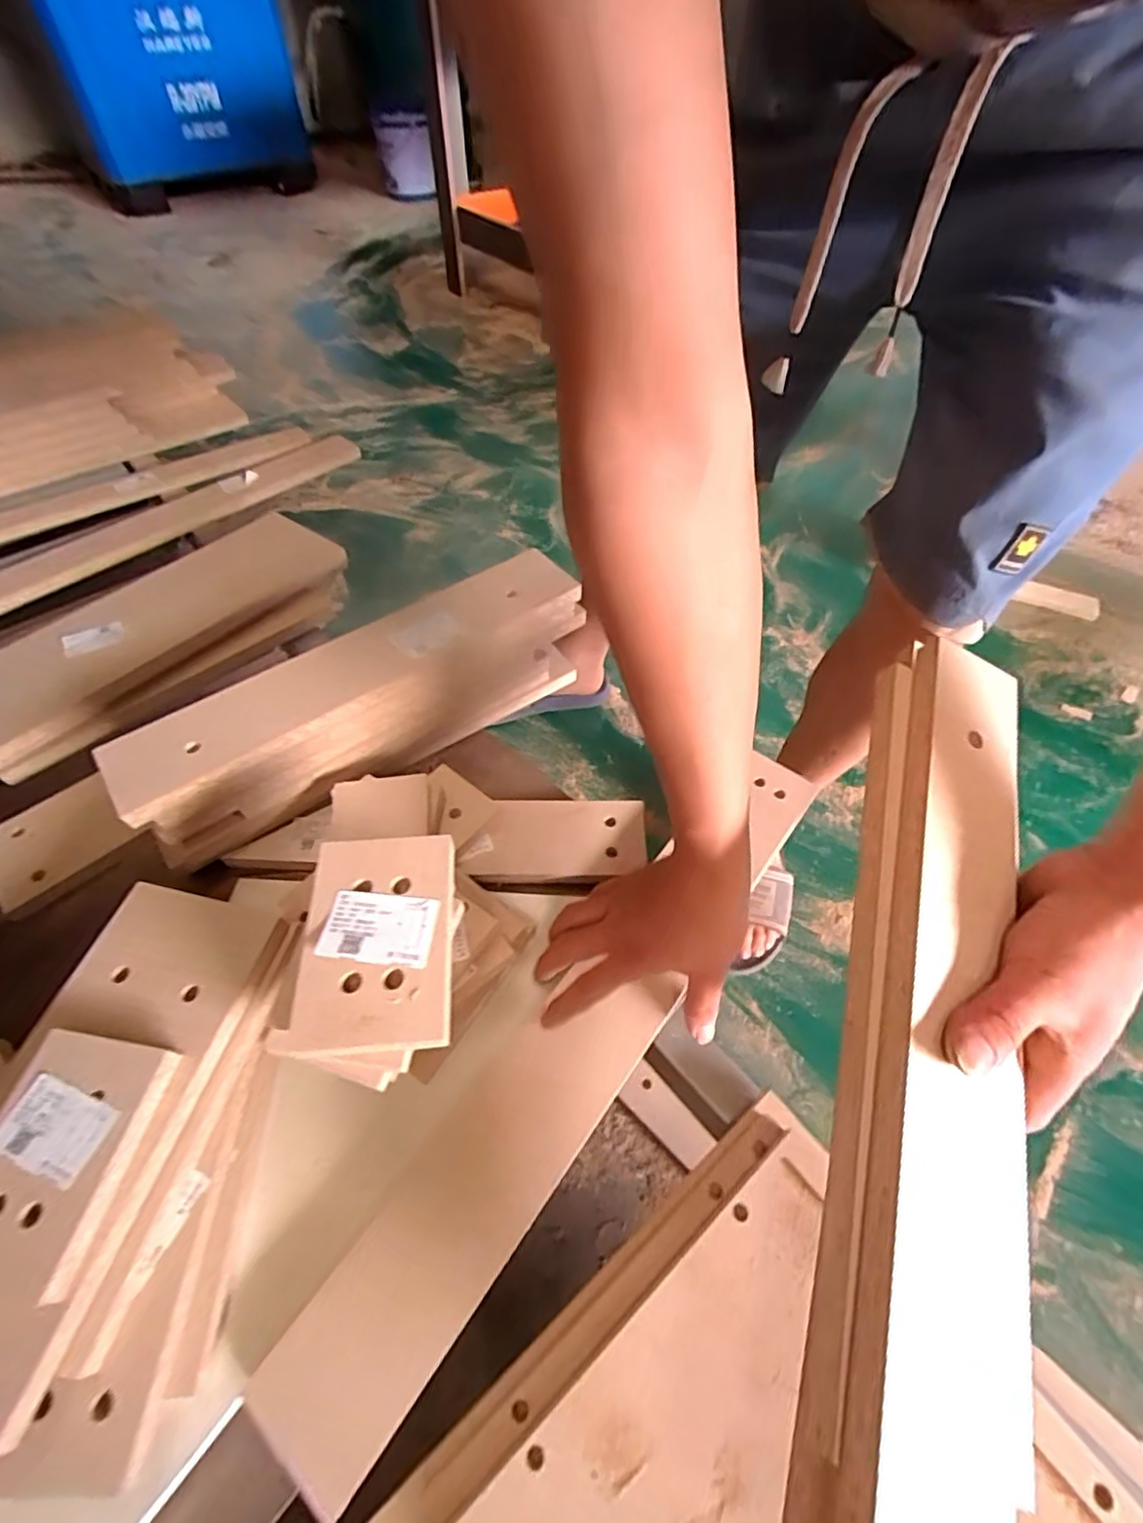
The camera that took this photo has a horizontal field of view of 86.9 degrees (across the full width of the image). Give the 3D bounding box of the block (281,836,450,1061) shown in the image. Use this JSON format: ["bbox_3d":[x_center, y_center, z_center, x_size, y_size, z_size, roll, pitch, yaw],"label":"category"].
[{"bbox_3d":[-0.109,0.098,0.337,0.080,0.016,0.115,-3,55,-3],"label":"block"}]

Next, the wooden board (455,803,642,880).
[{"bbox_3d":[-0.014,0.069,0.562,0.162,0.014,0.079,-1,55,-1],"label":"wooden board"}]

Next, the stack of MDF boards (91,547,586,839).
[{"bbox_3d":[-0.192,-0.058,0.579,0.412,0.136,0.087,-33,61,-21],"label":"stack of MDF boards"}]

